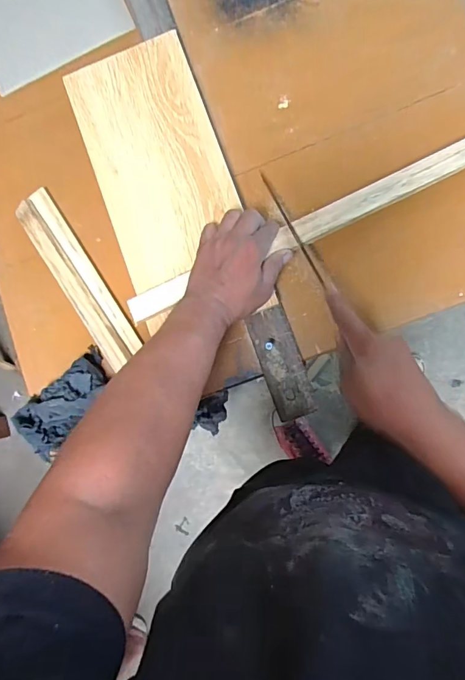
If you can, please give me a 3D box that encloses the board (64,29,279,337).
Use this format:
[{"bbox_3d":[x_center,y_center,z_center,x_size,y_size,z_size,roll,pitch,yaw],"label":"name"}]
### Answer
[{"bbox_3d":[-0.084,-0.201,0.536,0.156,0.015,0.335,-20,84,8],"label":"board"}]

